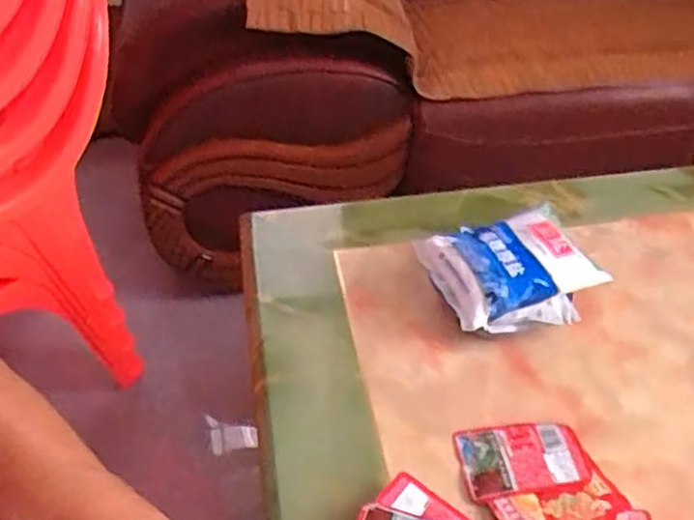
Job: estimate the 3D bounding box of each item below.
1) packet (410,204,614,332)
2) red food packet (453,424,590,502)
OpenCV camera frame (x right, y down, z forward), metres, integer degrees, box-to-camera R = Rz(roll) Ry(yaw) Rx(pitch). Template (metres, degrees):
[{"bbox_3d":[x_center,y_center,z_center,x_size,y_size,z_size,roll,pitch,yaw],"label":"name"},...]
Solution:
[{"bbox_3d":[0.160,0.016,0.722,0.160,0.067,0.131,-10,43,-12],"label":"packet"},{"bbox_3d":[0.144,0.166,0.602,0.099,0.015,0.069,-2,42,-3],"label":"red food packet"}]

